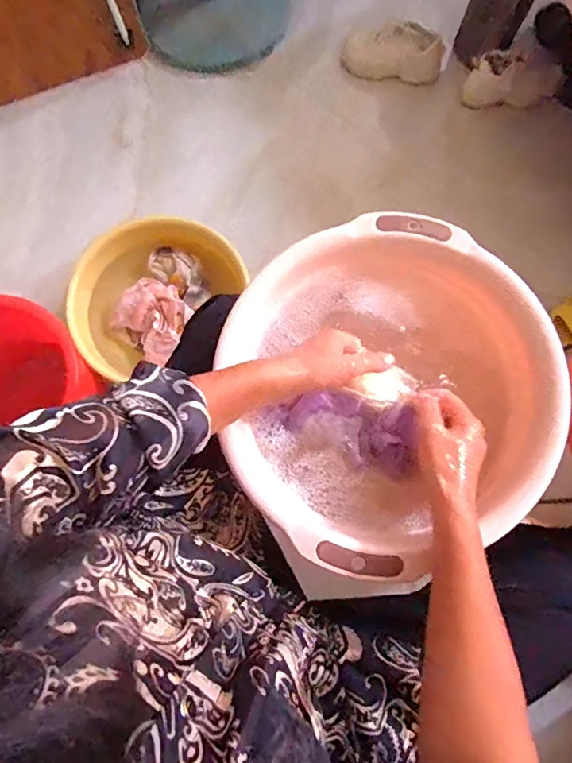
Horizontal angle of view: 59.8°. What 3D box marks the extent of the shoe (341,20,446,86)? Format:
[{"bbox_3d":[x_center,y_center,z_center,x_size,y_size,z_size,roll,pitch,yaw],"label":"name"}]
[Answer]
[{"bbox_3d":[0.268,-0.833,1.270,0.253,0.106,0.113,15,77,2],"label":"shoe"}]

